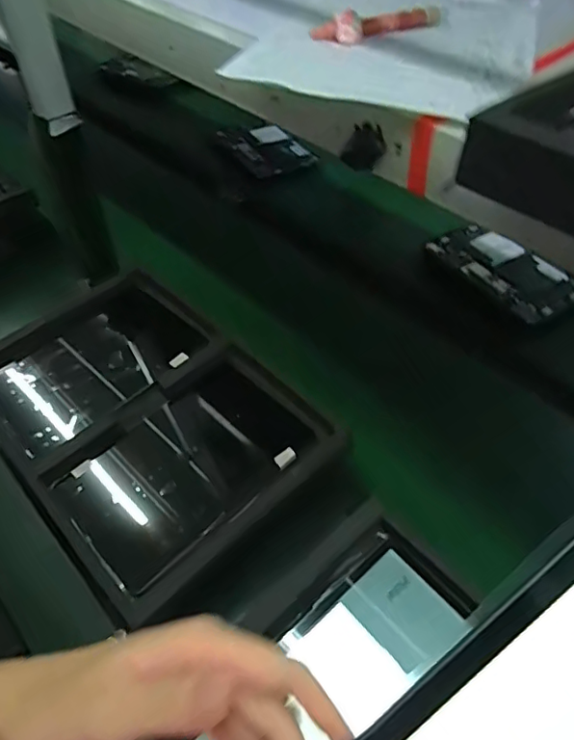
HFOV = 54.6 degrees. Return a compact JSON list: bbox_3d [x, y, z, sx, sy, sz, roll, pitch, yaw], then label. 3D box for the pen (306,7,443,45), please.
[{"bbox_3d":[0.079,-0.293,0.466,0.115,0.020,0.024,-20,51,-16],"label":"pen"}]

